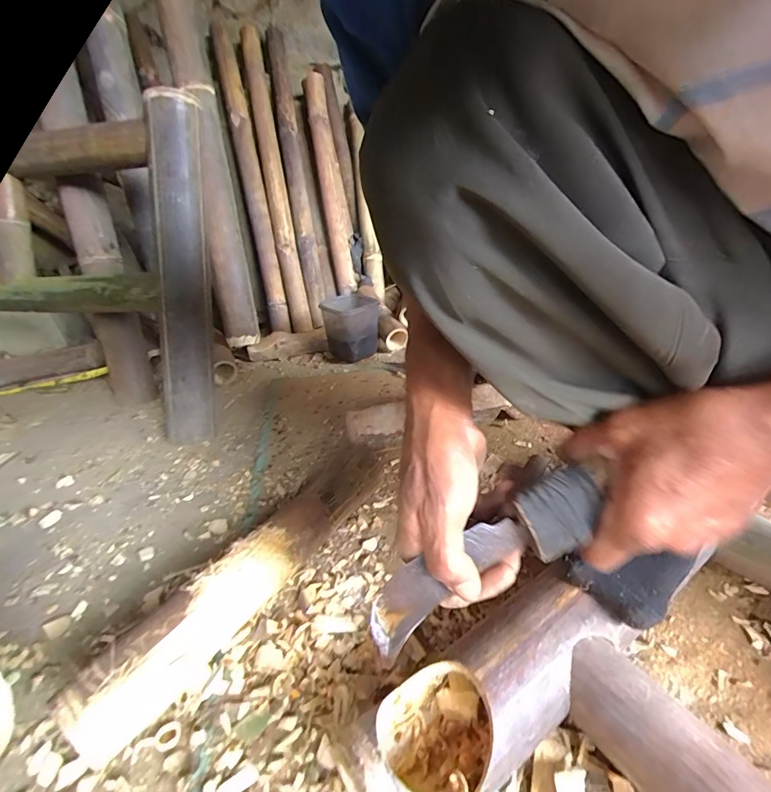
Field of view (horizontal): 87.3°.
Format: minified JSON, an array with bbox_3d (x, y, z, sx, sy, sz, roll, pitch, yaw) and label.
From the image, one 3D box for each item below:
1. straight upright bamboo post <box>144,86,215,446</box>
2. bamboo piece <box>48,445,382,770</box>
[{"bbox_3d":[-0.310,-0.181,0.628,0.064,0.510,0.072,7,11,21],"label":"straight upright bamboo post"},{"bbox_3d":[-0.124,0.169,0.413,0.076,0.067,0.351,16,35,32],"label":"bamboo piece"}]

